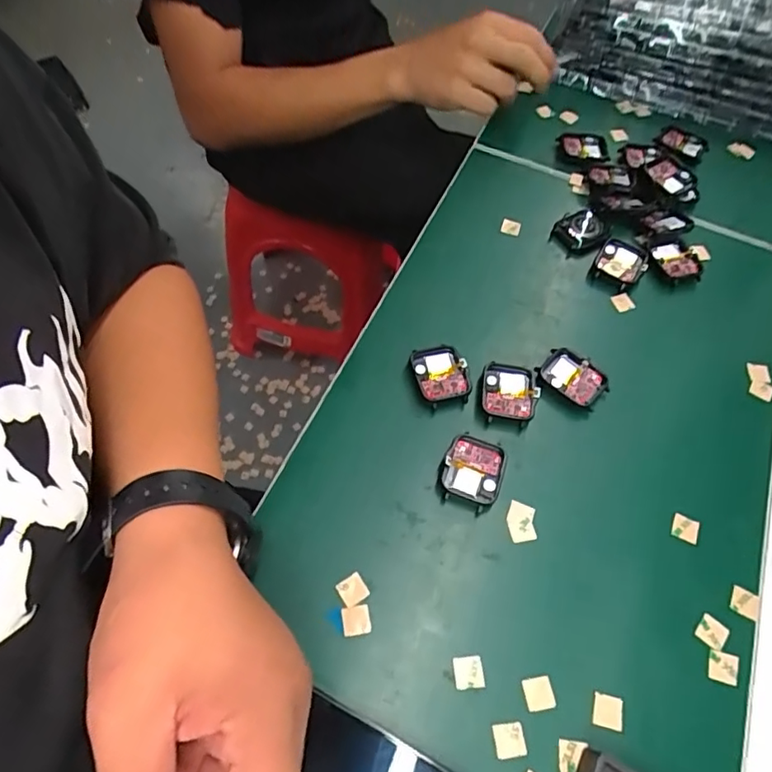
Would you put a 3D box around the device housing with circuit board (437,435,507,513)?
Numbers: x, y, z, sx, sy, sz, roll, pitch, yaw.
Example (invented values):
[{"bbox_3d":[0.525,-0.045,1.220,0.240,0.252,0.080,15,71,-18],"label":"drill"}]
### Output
[{"bbox_3d":[0.056,0.054,0.360,0.039,0.012,0.044,20,61,8],"label":"device housing with circuit board"}]

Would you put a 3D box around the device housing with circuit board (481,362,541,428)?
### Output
[{"bbox_3d":[0.087,0.006,0.390,0.038,0.011,0.042,10,60,2],"label":"device housing with circuit board"}]

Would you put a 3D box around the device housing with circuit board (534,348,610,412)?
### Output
[{"bbox_3d":[0.134,-0.005,0.399,0.046,0.013,0.034,40,65,18],"label":"device housing with circuit board"}]

